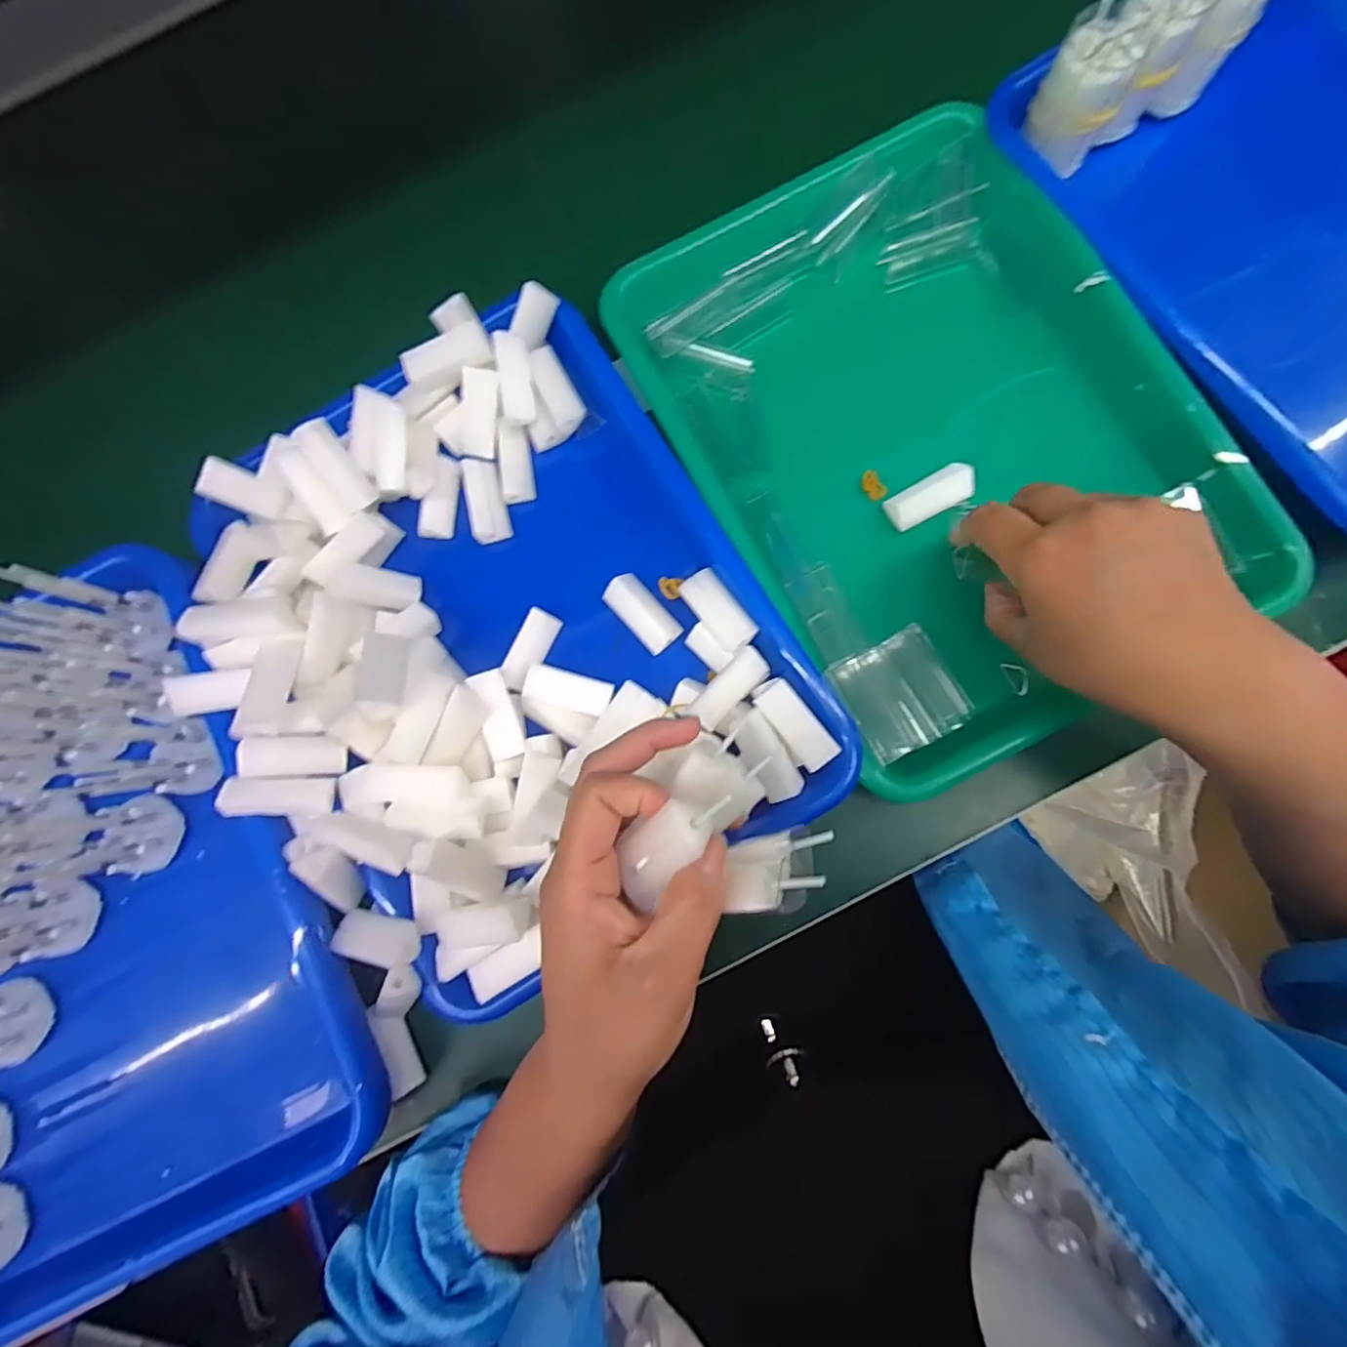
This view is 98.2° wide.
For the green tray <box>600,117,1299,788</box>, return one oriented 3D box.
[{"bbox_3d":[0.137,-0.131,0.327,0.243,0.041,0.329,-28,81,-1],"label":"green tray"}]

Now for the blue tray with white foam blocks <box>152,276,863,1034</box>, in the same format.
[{"bbox_3d":[-0.100,-0.013,0.314,0.260,0.068,0.309,-33,81,-1],"label":"blue tray with white foam blocks"}]

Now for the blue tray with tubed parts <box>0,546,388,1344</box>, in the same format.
[{"bbox_3d":[-0.308,0.127,0.284,0.240,0.084,0.330,-28,81,-1],"label":"blue tray with tubed parts"}]

